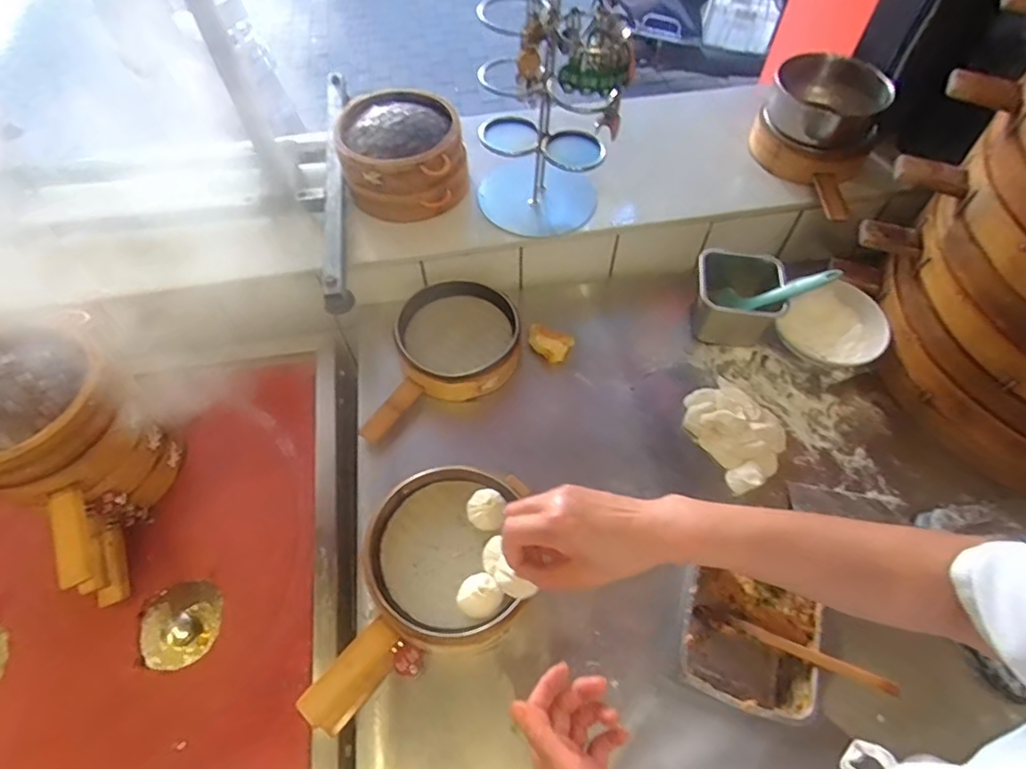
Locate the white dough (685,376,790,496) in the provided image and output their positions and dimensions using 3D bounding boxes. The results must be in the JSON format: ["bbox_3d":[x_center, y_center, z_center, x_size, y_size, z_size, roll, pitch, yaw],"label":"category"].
[{"bbox_3d":[0.310,0.060,0.770,0.117,0.051,0.154,-23,60,-14],"label":"white dough"}]

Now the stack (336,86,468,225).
[{"bbox_3d":[-0.166,-0.356,0.863,0.190,0.093,0.197,0,57,0],"label":"stack"}]

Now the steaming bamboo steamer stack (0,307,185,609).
[{"bbox_3d":[-0.511,0.087,0.673,0.247,0.217,0.196,35,64,20],"label":"steaming bamboo steamer stack"}]

